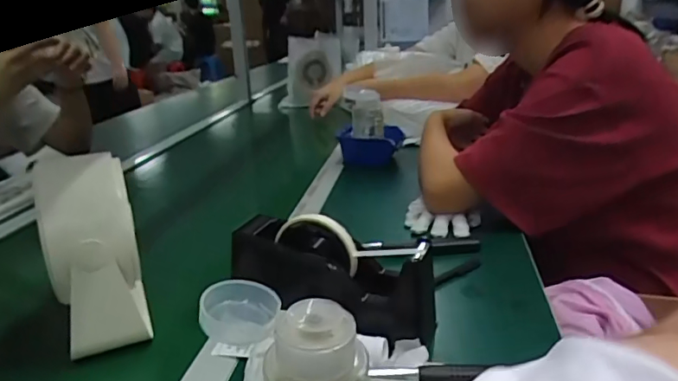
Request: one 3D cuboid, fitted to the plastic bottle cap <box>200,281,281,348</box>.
[{"bbox_3d":[-0.059,0.072,0.306,0.042,0.023,0.042,15,15,1],"label":"plastic bottle cap"}]

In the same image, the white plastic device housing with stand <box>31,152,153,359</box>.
[{"bbox_3d":[-0.227,0.060,0.476,0.077,0.169,0.070,-11,21,-27],"label":"white plastic device housing with stand"}]

